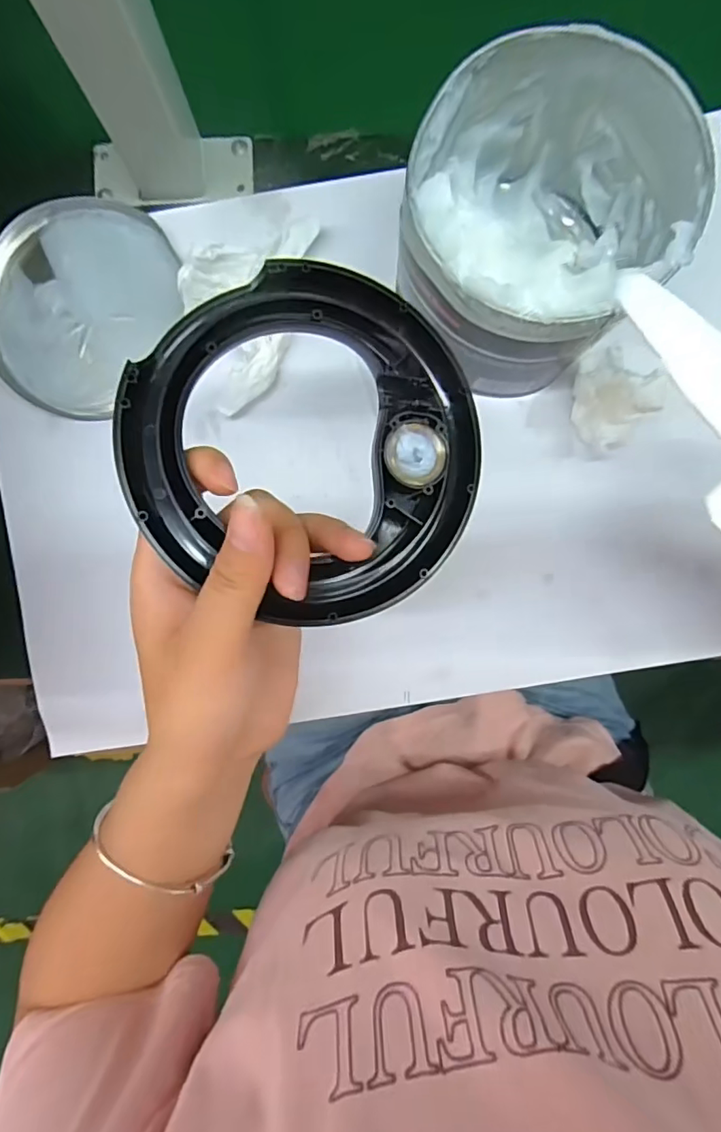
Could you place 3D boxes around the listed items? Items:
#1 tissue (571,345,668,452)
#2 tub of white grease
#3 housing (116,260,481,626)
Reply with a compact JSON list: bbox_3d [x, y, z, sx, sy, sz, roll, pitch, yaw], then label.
[{"bbox_3d":[0.146,-0.099,0.312,0.036,0.040,0.059,-20,89,1],"label":"tissue"},{"bbox_3d":[0.087,-0.169,0.276,0.123,0.104,0.128,0,90,1],"label":"tub of white grease"},{"bbox_3d":[-0.017,-0.047,0.203,0.127,0.016,0.127,1,85,-15],"label":"housing"}]

